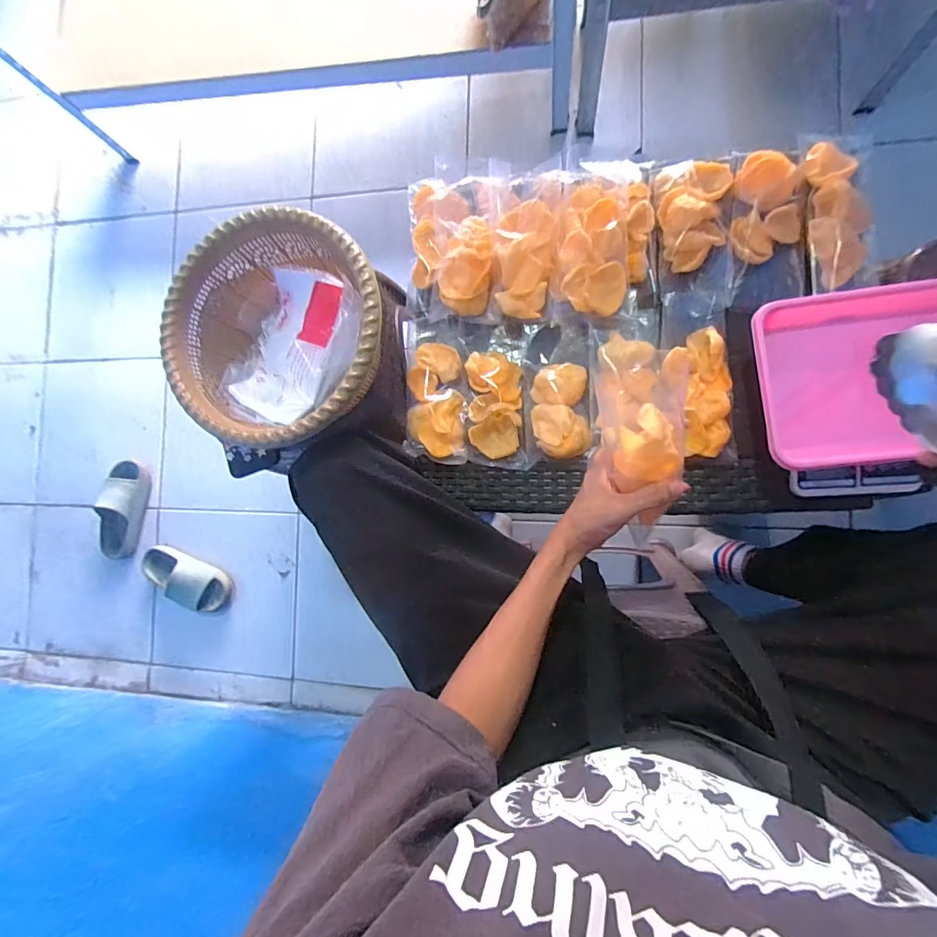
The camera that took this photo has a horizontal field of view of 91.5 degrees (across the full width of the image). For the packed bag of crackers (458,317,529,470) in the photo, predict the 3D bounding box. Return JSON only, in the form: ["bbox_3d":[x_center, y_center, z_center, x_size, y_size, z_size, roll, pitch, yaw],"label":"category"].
[{"bbox_3d":[0.033,-0.095,0.590,0.086,0.034,0.192,-3,86,10],"label":"packed bag of crackers"}]

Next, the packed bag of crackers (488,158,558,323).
[{"bbox_3d":[0.068,-0.286,0.569,0.080,0.046,0.198,-4,86,10],"label":"packed bag of crackers"}]

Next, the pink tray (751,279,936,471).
[{"bbox_3d":[0.426,-0.097,0.479,0.223,0.034,0.178,-6,86,9],"label":"pink tray"}]

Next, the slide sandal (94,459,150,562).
[{"bbox_3d":[-0.891,0.107,1.177,0.113,0.065,0.256,8,88,10],"label":"slide sandal"}]

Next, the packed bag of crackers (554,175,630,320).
[{"bbox_3d":[0.149,-0.276,0.553,0.090,0.047,0.187,0,87,10],"label":"packed bag of crackers"}]

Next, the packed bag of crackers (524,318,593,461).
[{"bbox_3d":[0.114,-0.098,0.577,0.082,0.037,0.174,-2,86,10],"label":"packed bag of crackers"}]

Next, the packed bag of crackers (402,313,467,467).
[{"bbox_3d":[-0.044,-0.102,0.601,0.083,0.030,0.188,-3,86,10],"label":"packed bag of crackers"}]

